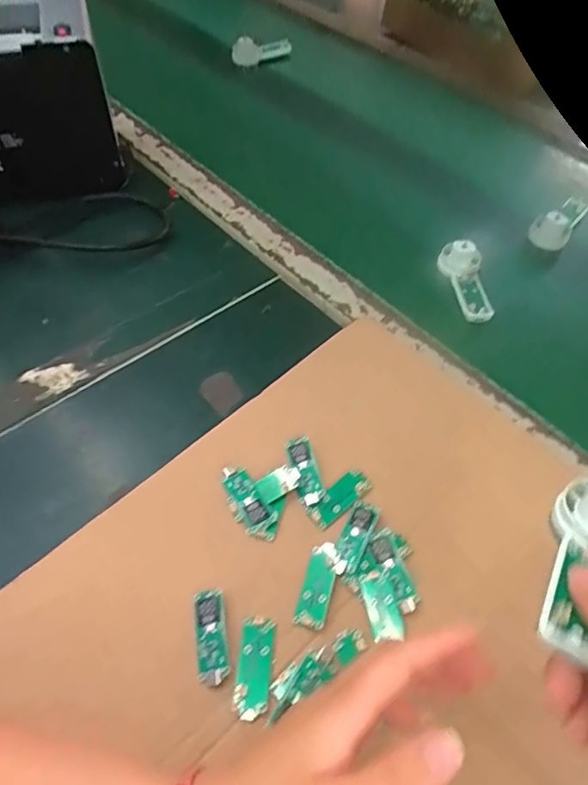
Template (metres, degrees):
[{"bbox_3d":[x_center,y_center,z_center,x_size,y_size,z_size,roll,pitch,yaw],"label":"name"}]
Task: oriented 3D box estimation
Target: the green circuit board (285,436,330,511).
[{"bbox_3d":[0.008,0.056,0.369,0.018,0.006,0.052,-19,60,-2],"label":"green circuit board"}]

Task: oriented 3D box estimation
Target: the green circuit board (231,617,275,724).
[{"bbox_3d":[-0.023,0.156,0.299,0.019,0.004,0.051,5,55,1],"label":"green circuit board"}]

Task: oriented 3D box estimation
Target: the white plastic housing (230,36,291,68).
[{"bbox_3d":[-0.051,-0.532,0.811,0.106,0.031,0.025,-32,61,-24],"label":"white plastic housing"}]

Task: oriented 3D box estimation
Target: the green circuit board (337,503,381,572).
[{"bbox_3d":[0.042,0.093,0.344,0.017,0.006,0.045,23,57,13],"label":"green circuit board"}]

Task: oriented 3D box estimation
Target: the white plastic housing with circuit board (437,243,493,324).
[{"bbox_3d":[0.167,-0.108,0.500,0.033,0.028,0.089,-4,55,-5],"label":"white plastic housing with circuit board"}]

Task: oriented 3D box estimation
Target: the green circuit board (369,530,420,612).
[{"bbox_3d":[0.064,0.113,0.331,0.016,0.005,0.047,-19,57,-15],"label":"green circuit board"}]

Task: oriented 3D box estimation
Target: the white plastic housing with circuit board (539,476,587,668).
[{"bbox_3d":[0.133,0.078,0.237,0.038,0.021,0.088,31,57,19],"label":"white plastic housing with circuit board"}]

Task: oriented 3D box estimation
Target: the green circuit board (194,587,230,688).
[{"bbox_3d":[-0.048,0.142,0.306,0.016,0.005,0.051,-6,55,-7],"label":"green circuit board"}]

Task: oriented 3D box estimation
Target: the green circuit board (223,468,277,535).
[{"bbox_3d":[-0.032,0.072,0.356,0.018,0.005,0.049,-29,59,-14],"label":"green circuit board"}]

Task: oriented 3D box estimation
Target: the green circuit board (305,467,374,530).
[{"bbox_3d":[0.032,0.072,0.361,0.049,0.005,0.019,-35,76,-19],"label":"green circuit board"}]

